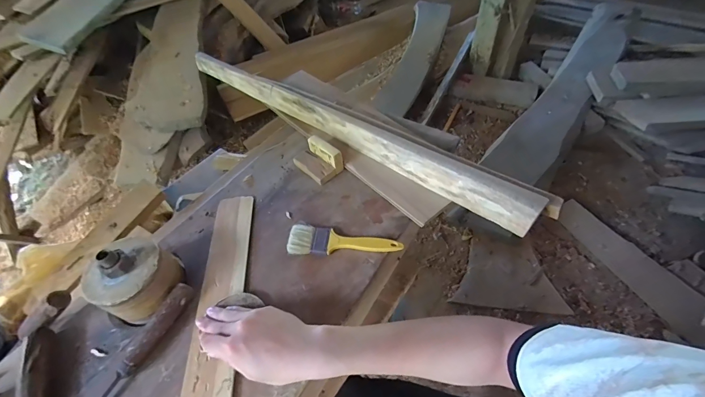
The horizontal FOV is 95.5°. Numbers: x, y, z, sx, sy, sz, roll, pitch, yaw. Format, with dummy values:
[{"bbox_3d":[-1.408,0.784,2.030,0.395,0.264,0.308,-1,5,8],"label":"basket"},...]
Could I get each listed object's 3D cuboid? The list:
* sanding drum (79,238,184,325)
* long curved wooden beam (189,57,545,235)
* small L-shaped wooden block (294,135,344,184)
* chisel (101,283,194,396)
[{"bbox_3d":[-0.307,0.111,0.451,0.096,0.101,0.107,14,52,14],"label":"sanding drum"},{"bbox_3d":[-0.047,-0.169,0.653,0.845,0.054,0.071,31,58,26],"label":"long curved wooden beam"},{"bbox_3d":[-0.066,-0.076,0.599,0.059,0.047,0.092,-36,57,-24],"label":"small L-shaped wooden block"},{"bbox_3d":[-0.282,0.205,0.415,0.025,0.034,0.204,20,54,19],"label":"chisel"}]

